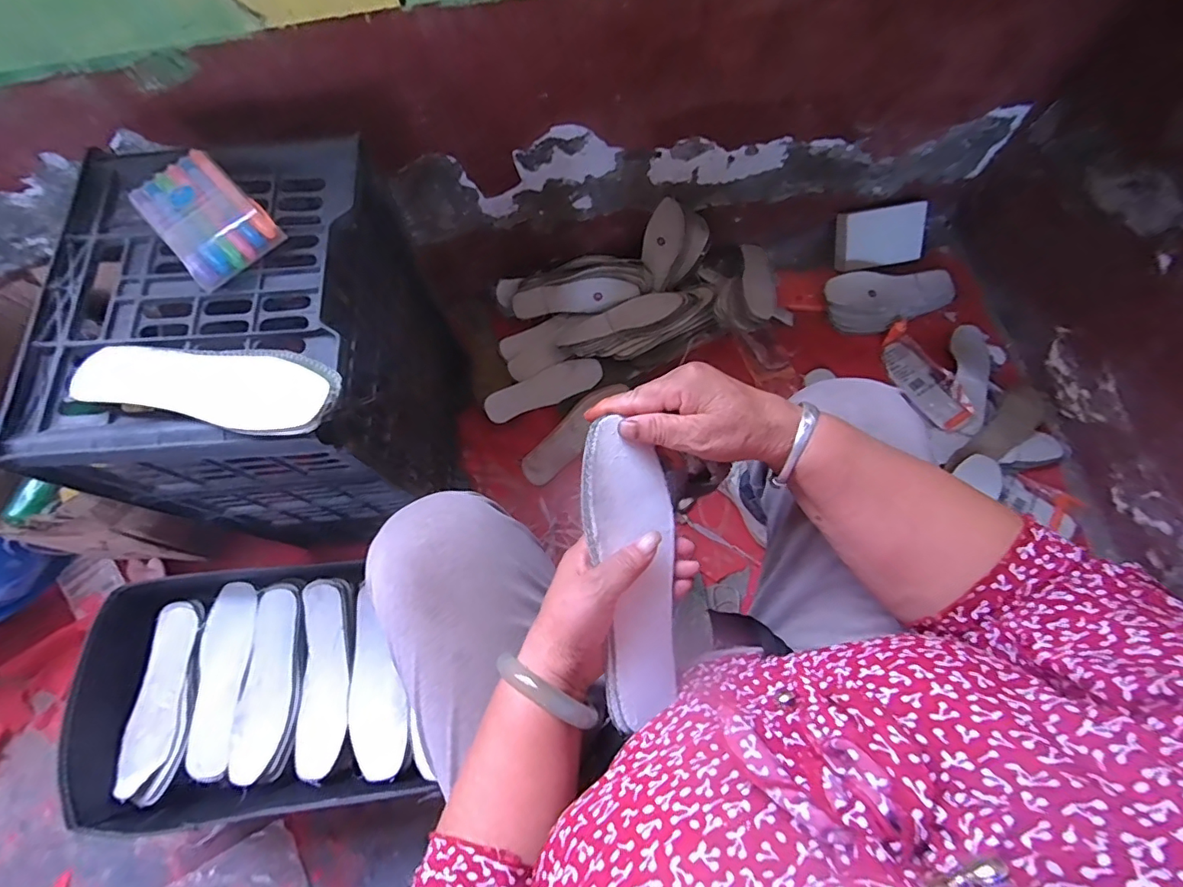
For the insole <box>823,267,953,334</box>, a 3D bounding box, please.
[{"bbox_3d":[0.549,-0.265,0.964,0.225,0.018,0.107,-7,96,0],"label":"insole"}]

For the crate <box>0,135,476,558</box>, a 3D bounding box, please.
[{"bbox_3d":[-0.350,-0.071,0.669,0.279,0.435,0.322,-6,70,-1],"label":"crate"}]

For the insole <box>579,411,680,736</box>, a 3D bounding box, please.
[{"bbox_3d":[0.032,0.088,0.370,0.067,0.010,0.205,-8,92,-28],"label":"insole"}]

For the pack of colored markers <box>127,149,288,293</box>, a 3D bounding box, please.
[{"bbox_3d":[-0.362,-0.214,0.488,0.083,0.022,0.134,-43,75,-13],"label":"pack of colored markers"}]

